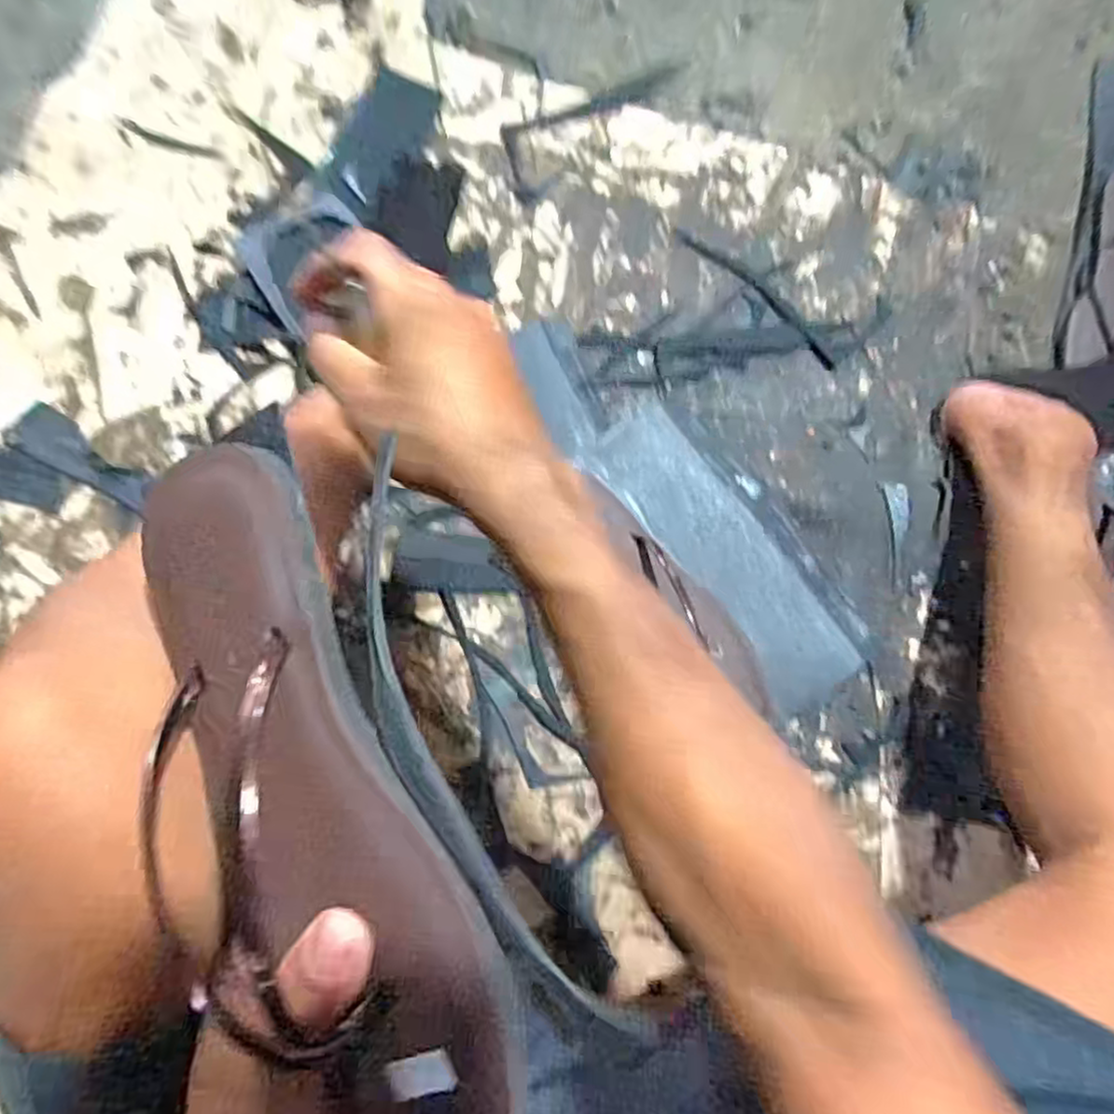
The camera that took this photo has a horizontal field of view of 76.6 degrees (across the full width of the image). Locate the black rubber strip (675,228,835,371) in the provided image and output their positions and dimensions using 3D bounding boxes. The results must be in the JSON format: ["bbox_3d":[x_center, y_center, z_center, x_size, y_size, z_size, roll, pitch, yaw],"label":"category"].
[{"bbox_3d":[0.182,-0.239,0.637,0.186,0.004,0.021,44,83,4],"label":"black rubber strip"}]

